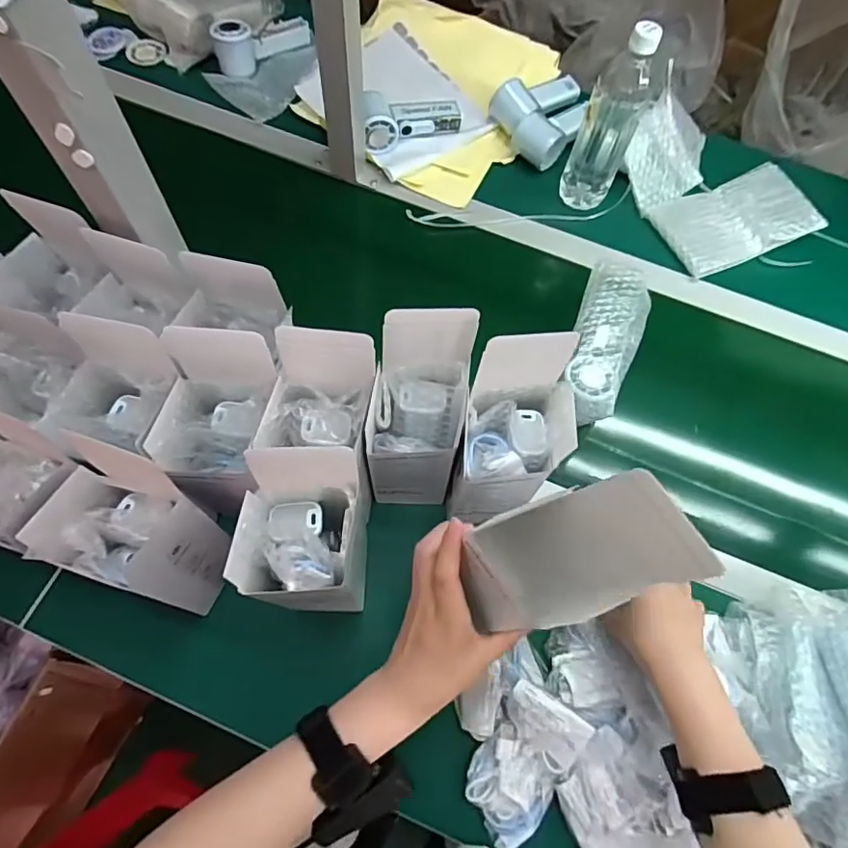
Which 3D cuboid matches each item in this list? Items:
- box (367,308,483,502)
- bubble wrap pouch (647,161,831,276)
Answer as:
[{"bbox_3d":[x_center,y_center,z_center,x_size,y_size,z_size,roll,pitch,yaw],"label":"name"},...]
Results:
[{"bbox_3d":[-0.006,0.000,0.468,0.080,0.216,0.095,4,68,-1],"label":"box"},{"bbox_3d":[0.418,-0.281,0.730,0.199,0.022,0.127,-21,65,-6],"label":"bubble wrap pouch"}]

